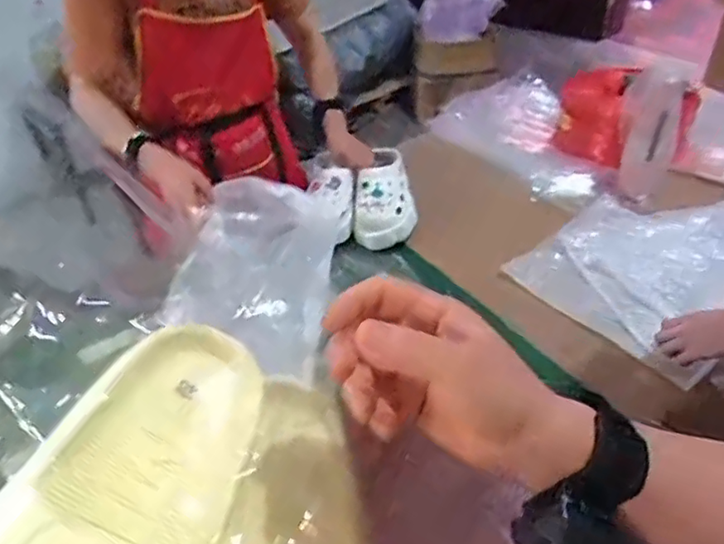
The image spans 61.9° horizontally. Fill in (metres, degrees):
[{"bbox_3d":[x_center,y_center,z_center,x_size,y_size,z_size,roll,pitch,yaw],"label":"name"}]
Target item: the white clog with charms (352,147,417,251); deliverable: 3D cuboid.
[{"bbox_3d":[0.049,-0.162,1.238,0.121,0.095,0.271,1,41,6],"label":"white clog with charms"}]

